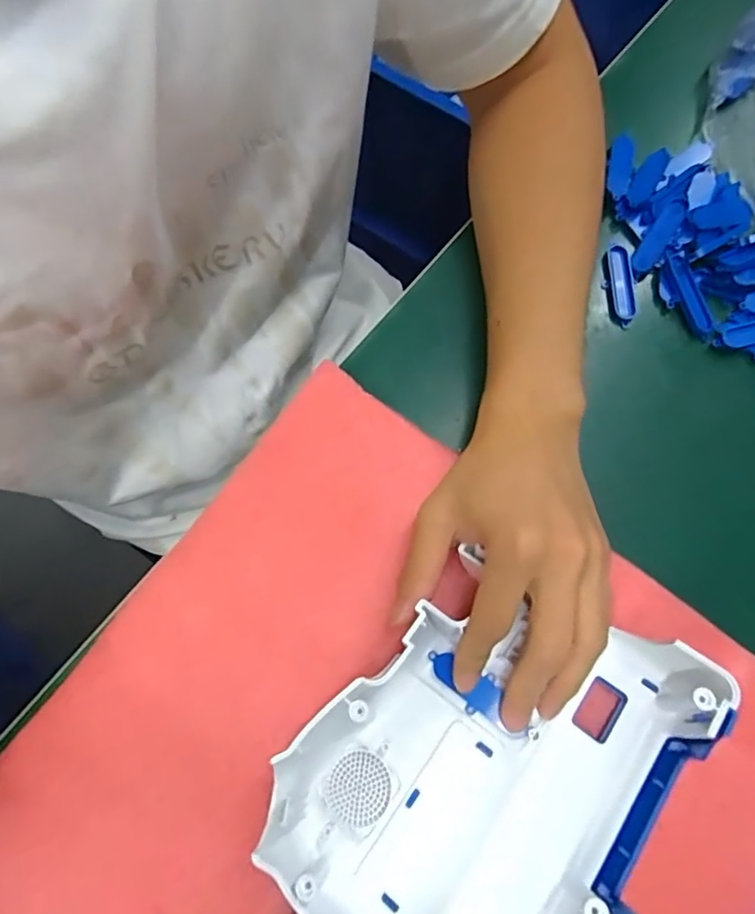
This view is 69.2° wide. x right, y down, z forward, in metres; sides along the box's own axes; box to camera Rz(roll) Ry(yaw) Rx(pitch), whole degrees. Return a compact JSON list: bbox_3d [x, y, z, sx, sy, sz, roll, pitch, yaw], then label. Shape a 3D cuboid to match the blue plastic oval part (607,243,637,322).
[{"bbox_3d":[0.155,-0.112,0.350,0.016,0.007,0.052,-1,77,-1],"label":"blue plastic oval part"}]

